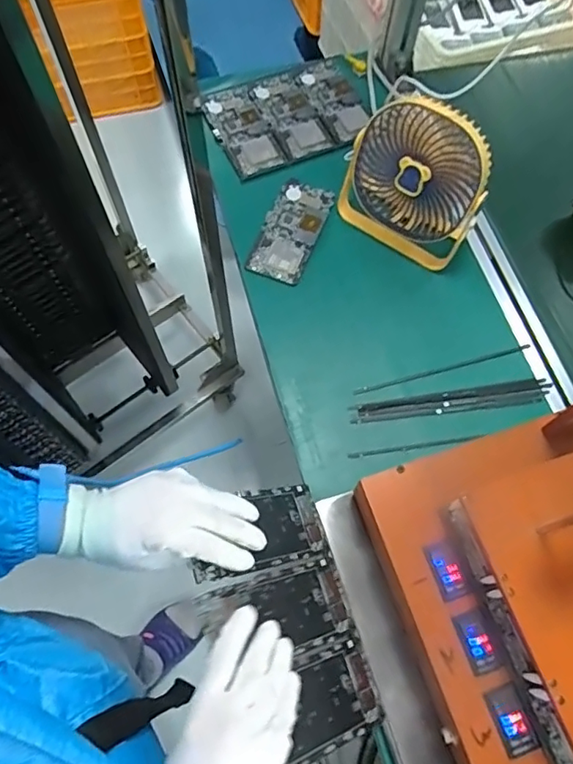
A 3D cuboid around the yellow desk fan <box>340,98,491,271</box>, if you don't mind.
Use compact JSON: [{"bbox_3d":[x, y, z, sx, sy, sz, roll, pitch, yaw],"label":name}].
[{"bbox_3d":[0.155,-0.241,0.648,0.162,0.173,0.074,31,50,11],"label":"yellow desk fan"}]

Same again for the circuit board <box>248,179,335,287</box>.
[{"bbox_3d":[0.005,-0.196,0.712,0.072,0.010,0.150,20,68,8],"label":"circuit board"}]

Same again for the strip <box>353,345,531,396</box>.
[{"bbox_3d":[0.182,-0.014,0.640,0.217,0.004,0.009,-14,67,-6],"label":"strip"}]

